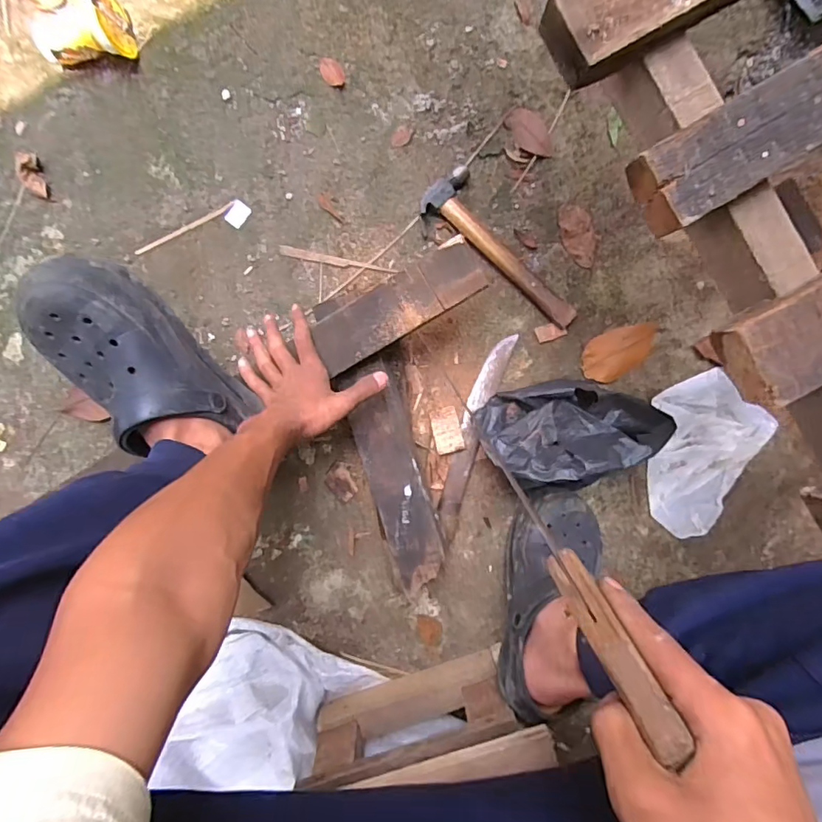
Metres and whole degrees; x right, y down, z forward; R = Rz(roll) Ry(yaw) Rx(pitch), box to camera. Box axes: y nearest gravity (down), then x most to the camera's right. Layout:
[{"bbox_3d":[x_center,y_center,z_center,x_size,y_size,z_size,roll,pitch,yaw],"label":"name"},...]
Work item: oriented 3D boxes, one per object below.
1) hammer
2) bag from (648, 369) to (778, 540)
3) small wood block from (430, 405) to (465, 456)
[{"bbox_3d":[0.119,-0.202,0.669,0.067,0.026,0.241,-44,94,2],"label":"hammer"},{"bbox_3d":[0.382,0.058,0.695,0.144,0.017,0.209,25,93,-3],"label":"bag"},{"bbox_3d":[0.047,0.025,0.678,0.036,0.010,0.059,-12,94,0],"label":"small wood block"}]

